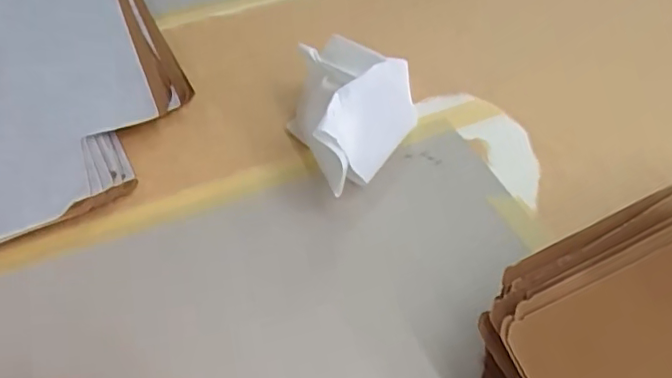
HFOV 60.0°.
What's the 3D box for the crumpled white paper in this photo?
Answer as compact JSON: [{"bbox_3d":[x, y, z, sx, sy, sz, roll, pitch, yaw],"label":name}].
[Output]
[{"bbox_3d":[0.009,-0.043,0.328,0.068,0.049,0.097,6,50,4],"label":"crumpled white paper"}]

